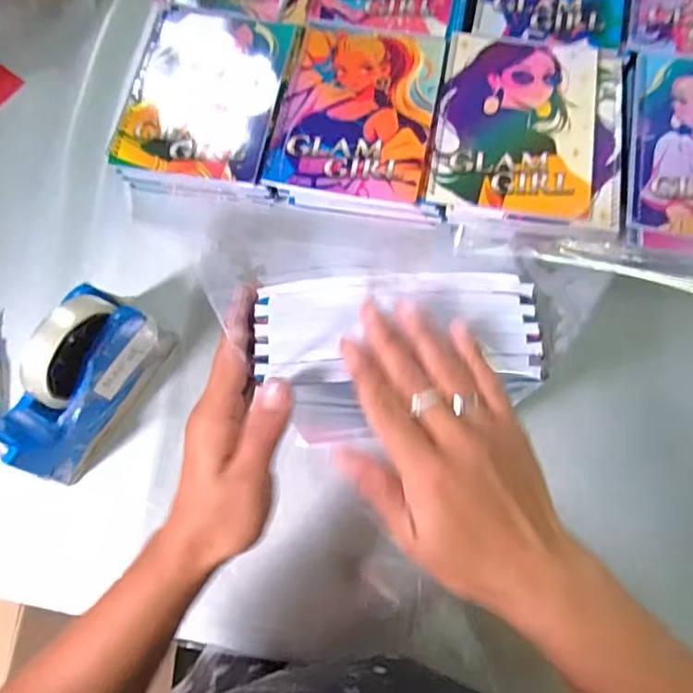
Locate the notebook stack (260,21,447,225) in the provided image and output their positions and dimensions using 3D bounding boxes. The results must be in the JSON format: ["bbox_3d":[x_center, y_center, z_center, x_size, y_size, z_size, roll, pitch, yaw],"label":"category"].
[{"bbox_3d":[0.018,-0.228,0.556,0.167,0.037,0.203,8,73,5],"label":"notebook stack"}]

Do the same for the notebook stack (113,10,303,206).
[{"bbox_3d":[-0.141,-0.251,0.575,0.156,0.048,0.208,6,73,4],"label":"notebook stack"}]

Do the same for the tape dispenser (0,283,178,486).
[{"bbox_3d":[-0.222,0.030,0.451,0.059,0.115,0.147,26,75,10],"label":"tape dispenser"}]

